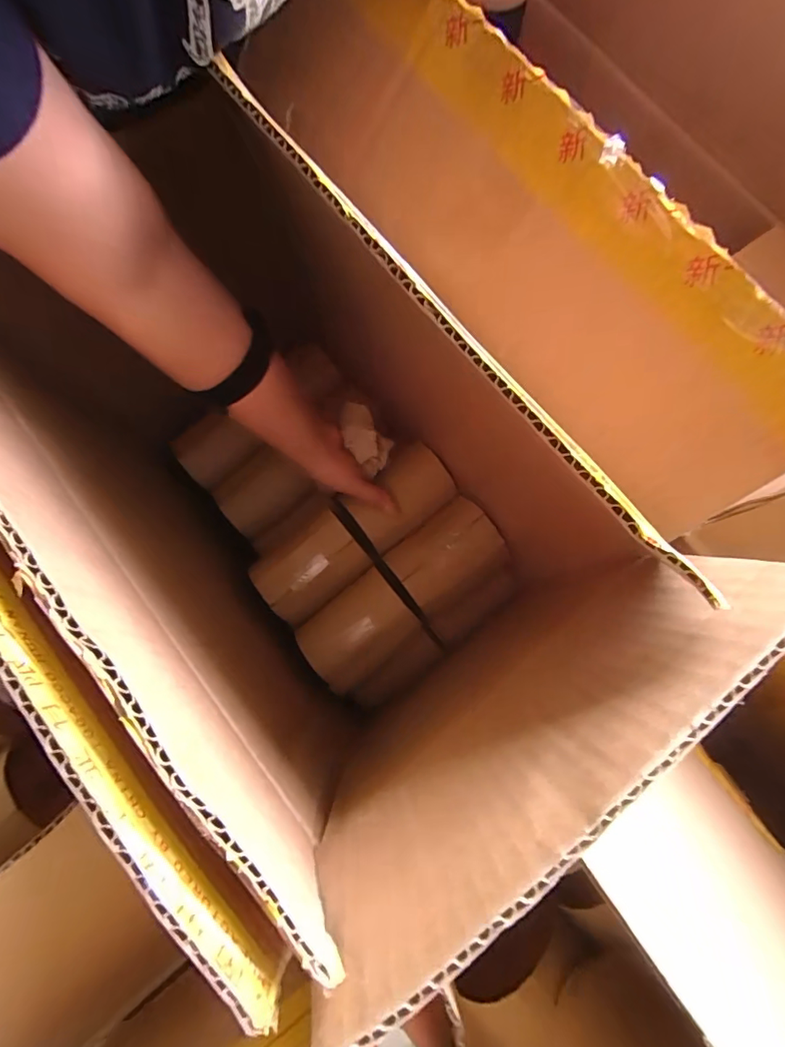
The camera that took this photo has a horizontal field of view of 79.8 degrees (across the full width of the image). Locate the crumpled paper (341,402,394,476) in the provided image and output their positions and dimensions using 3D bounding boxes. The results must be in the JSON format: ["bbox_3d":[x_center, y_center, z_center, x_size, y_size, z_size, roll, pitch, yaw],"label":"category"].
[{"bbox_3d":[-0.027,-0.085,0.462,0.039,0.018,0.071,-23,93,-5],"label":"crumpled paper"}]

